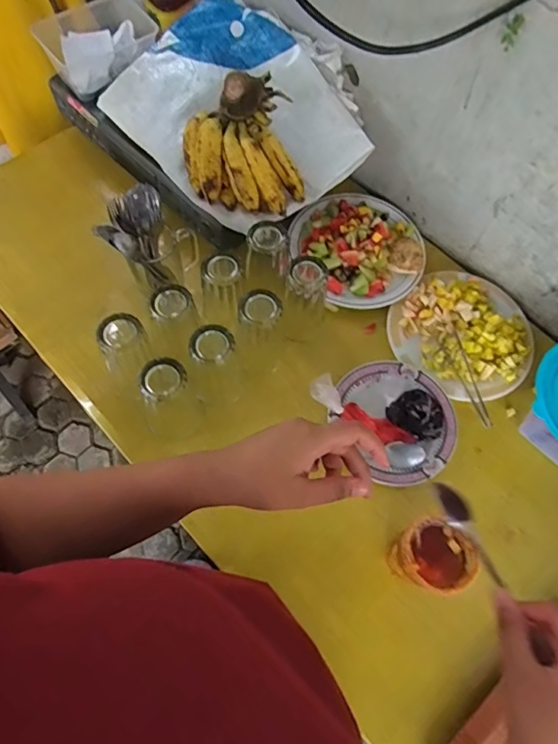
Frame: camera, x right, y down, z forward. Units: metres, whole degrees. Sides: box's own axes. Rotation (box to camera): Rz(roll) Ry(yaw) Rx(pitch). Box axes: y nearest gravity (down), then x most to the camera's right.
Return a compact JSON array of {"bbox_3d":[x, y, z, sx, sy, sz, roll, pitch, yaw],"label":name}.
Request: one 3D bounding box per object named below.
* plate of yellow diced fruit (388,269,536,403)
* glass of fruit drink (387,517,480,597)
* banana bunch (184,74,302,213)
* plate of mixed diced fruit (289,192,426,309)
[{"bbox_3d":[0.286,-0.064,0.746,0.207,0.027,0.208,1,68,-1],"label":"plate of yellow diced fruit"},{"bbox_3d":[0.177,0.221,0.577,0.085,0.117,0.080,1,68,-1],"label":"glass of fruit drink"},{"bbox_3d":[-0.051,-0.311,0.692,0.153,0.098,0.170,-17,69,-8],"label":"banana bunch"},{"bbox_3d":[0.127,-0.213,0.785,0.205,0.051,0.213,1,68,-1],"label":"plate of mixed diced fruit"}]

